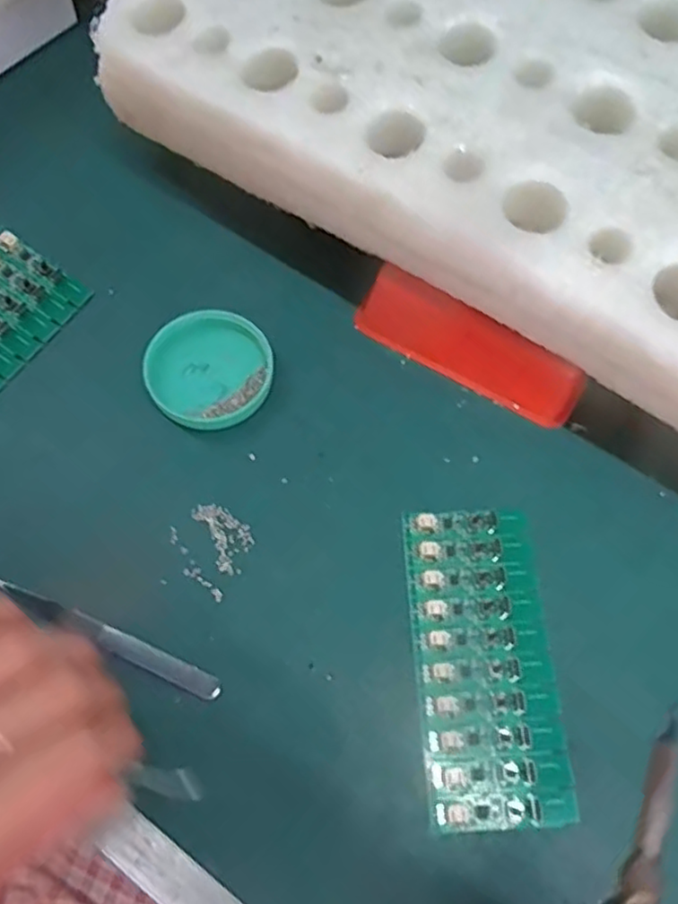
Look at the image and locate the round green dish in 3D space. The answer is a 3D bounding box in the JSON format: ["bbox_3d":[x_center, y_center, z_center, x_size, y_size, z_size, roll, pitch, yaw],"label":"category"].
[{"bbox_3d":[-0.069,-0.044,0.350,0.063,0.012,0.066,1,66,-1],"label":"round green dish"}]

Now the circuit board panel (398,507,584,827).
[{"bbox_3d":[0.067,0.093,0.299,0.063,0.007,0.136,-2,67,-3],"label":"circuit board panel"}]

